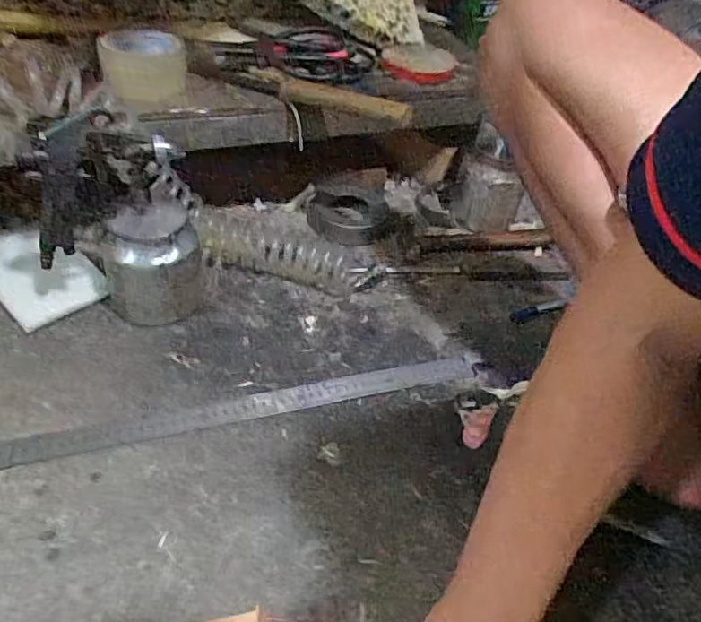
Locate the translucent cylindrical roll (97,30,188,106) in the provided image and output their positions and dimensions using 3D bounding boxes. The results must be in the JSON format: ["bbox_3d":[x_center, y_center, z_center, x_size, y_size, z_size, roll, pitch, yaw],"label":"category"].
[{"bbox_3d":[-0.237,-0.282,0.656,0.089,0.053,0.098,-2,43,-11],"label":"translucent cylindrical roll"}]

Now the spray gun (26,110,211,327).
[{"bbox_3d":[-0.235,-0.089,0.595,0.151,0.231,0.095,-5,44,-15],"label":"spray gun"}]

